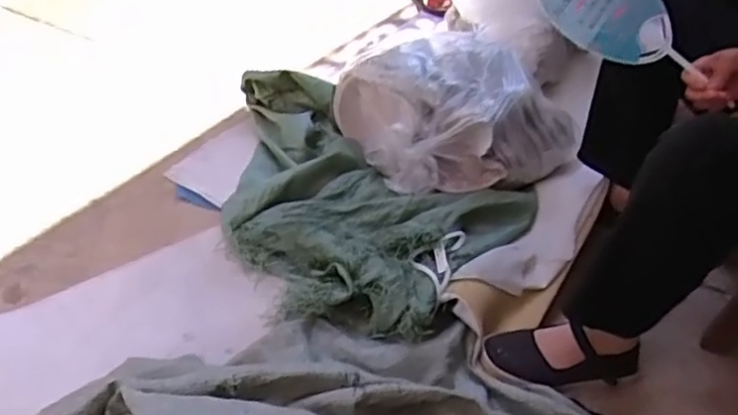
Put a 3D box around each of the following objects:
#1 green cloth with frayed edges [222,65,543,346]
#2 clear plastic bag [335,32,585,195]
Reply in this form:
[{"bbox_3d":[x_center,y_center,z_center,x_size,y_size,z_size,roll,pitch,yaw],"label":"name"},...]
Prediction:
[{"bbox_3d":[-0.075,-0.041,1.186,0.642,0.097,0.486,33,45,23],"label":"green cloth with frayed edges"},{"bbox_3d":[0.197,-0.190,1.302,0.416,0.163,0.338,-15,43,-23],"label":"clear plastic bag"}]

